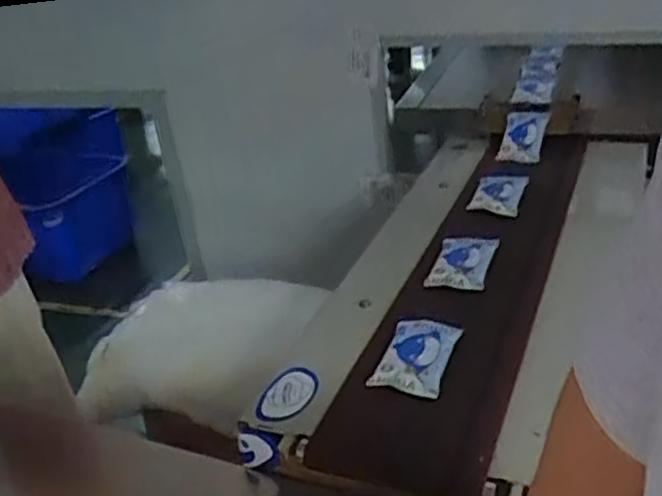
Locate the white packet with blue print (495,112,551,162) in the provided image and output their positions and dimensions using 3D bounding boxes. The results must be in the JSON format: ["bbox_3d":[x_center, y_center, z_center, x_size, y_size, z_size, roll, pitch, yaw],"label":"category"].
[{"bbox_3d":[0.419,-0.246,1.528,0.089,0.008,0.160,7,53,22],"label":"white packet with blue print"}]

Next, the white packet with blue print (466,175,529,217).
[{"bbox_3d":[0.315,-0.105,1.321,0.088,0.018,0.149,10,31,18],"label":"white packet with blue print"}]

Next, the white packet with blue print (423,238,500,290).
[{"bbox_3d":[0.209,0.020,1.107,0.084,0.013,0.147,10,31,18],"label":"white packet with blue print"}]

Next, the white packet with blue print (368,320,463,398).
[{"bbox_3d":[0.111,0.139,0.909,0.082,0.011,0.145,10,31,18],"label":"white packet with blue print"}]

